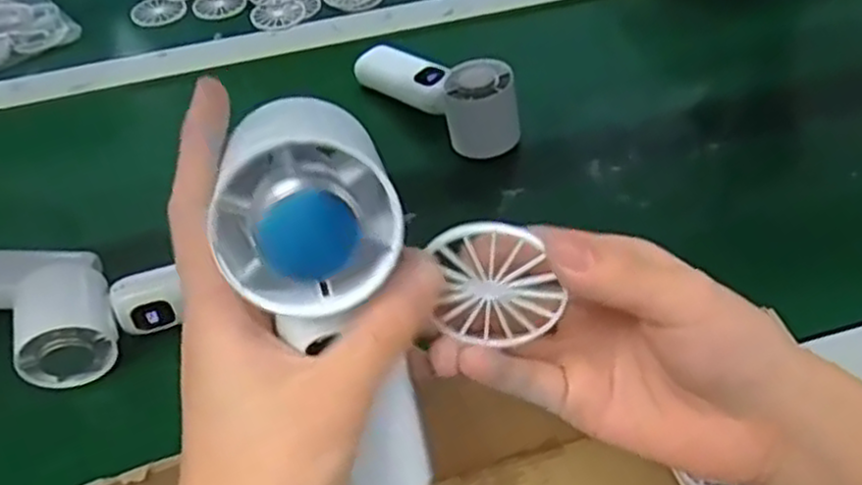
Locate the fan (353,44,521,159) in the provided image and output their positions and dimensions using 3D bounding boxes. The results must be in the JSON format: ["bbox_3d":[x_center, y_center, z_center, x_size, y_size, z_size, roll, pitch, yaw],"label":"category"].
[{"bbox_3d":[0.003,-0.124,0.594,0.047,0.065,0.154,-35,56,-24],"label":"fan"}]

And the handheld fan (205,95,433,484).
[{"bbox_3d":[-0.029,0.030,0.259,0.052,0.148,0.053,-22,31,-15],"label":"handheld fan"}]

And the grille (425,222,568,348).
[{"bbox_3d":[0.021,0.015,0.249,0.040,0.050,0.006,3,39,10],"label":"grille"}]

